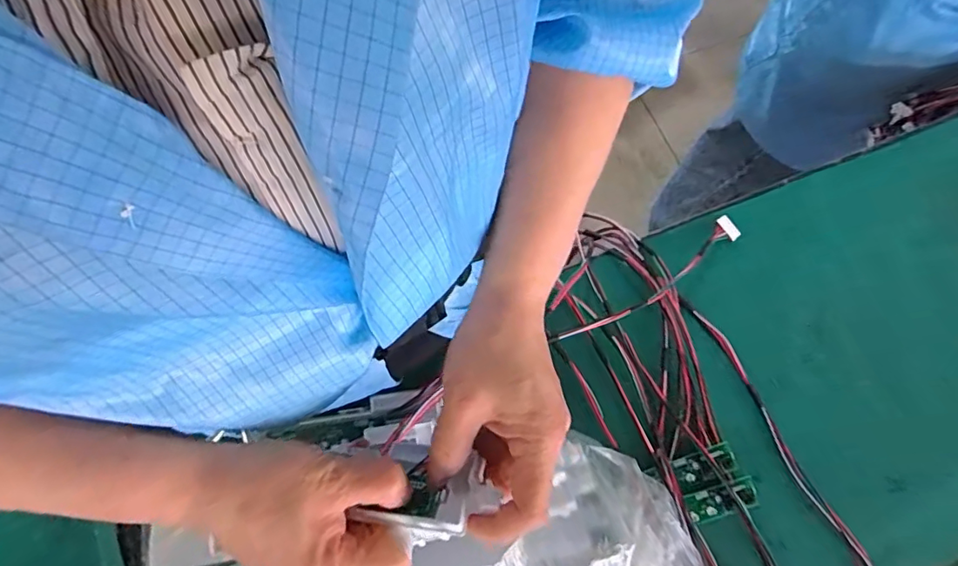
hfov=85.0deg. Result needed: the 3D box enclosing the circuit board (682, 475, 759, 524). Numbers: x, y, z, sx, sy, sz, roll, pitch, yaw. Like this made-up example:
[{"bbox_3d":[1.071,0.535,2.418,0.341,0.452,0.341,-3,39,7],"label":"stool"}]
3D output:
[{"bbox_3d":[0.199,0.178,0.428,0.062,0.008,0.026,-12,73,-6],"label":"circuit board"}]

